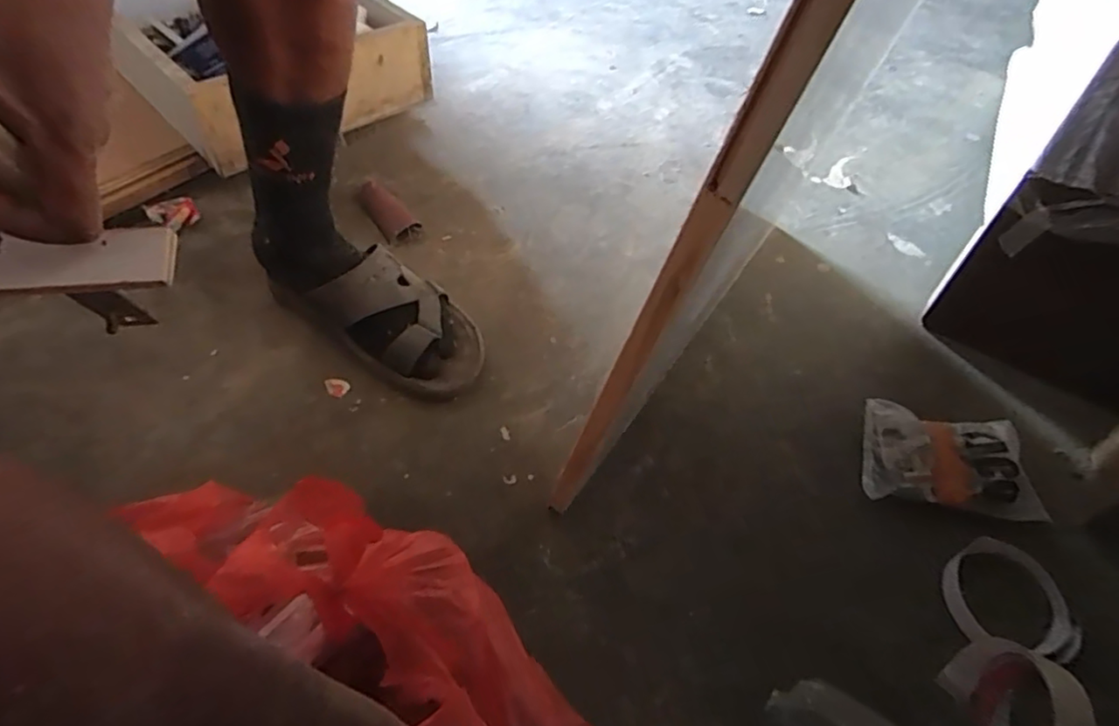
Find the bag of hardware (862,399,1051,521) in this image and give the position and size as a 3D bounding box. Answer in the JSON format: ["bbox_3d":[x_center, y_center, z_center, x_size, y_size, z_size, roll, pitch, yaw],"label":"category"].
[{"bbox_3d":[0.376,0.092,0.585,0.153,0.032,0.102,12,49,5],"label":"bag of hardware"}]

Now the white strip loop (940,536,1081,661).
[{"bbox_3d":[0.377,0.191,0.514,0.101,0.017,0.095,6,49,-1],"label":"white strip loop"}]

